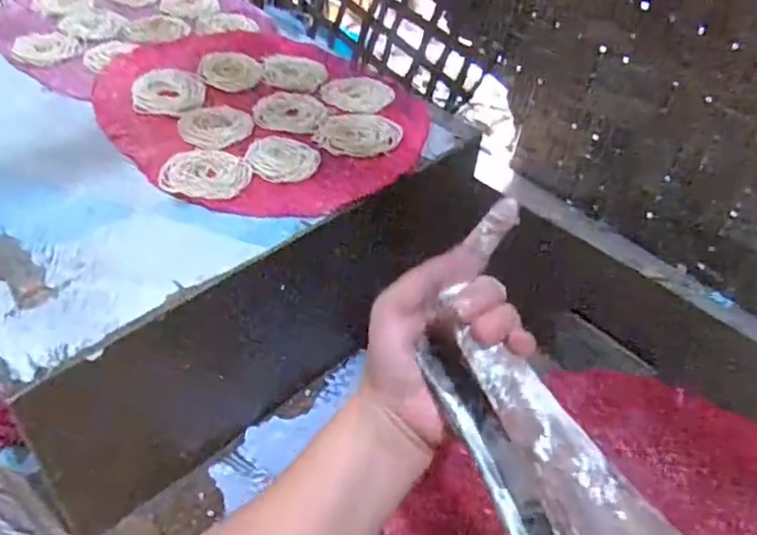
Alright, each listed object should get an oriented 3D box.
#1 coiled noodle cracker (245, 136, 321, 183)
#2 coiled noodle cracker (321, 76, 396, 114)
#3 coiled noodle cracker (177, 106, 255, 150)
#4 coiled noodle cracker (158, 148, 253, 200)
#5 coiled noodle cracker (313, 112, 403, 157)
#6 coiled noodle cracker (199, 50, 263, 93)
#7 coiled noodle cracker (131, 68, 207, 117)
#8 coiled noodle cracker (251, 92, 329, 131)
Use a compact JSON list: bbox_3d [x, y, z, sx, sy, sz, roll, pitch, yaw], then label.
[{"bbox_3d":[-0.097,-0.110,0.652,0.073,0.004,0.067,4,43,-4],"label":"coiled noodle cracker"},{"bbox_3d":[-0.026,-0.203,0.758,0.079,0.004,0.078,4,43,-4],"label":"coiled noodle cracker"},{"bbox_3d":[-0.171,-0.150,0.684,0.077,0.004,0.078,4,43,-4],"label":"coiled noodle cracker"},{"bbox_3d":[-0.164,-0.092,0.625,0.077,0.004,0.073,4,43,-4],"label":"coiled noodle cracker"},{"bbox_3d":[-0.020,-0.143,0.696,0.083,0.004,0.080,4,43,-4],"label":"coiled noodle cracker"},{"bbox_3d":[-0.173,-0.235,0.769,0.071,0.010,0.077,15,44,8],"label":"coiled noodle cracker"},{"bbox_3d":[-0.231,-0.195,0.718,0.074,0.009,0.085,2,44,-6],"label":"coiled noodle cracker"},{"bbox_3d":[-0.097,-0.172,0.713,0.077,0.004,0.081,-5,45,-12],"label":"coiled noodle cracker"}]

